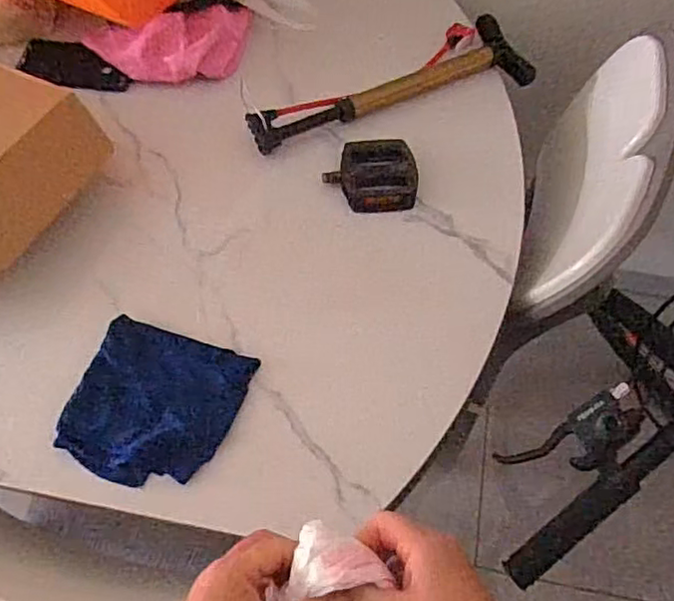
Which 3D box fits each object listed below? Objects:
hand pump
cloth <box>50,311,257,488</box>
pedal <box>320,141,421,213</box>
[{"bbox_3d":[0.067,-0.300,0.834,0.396,0.033,0.127,-20,64,-12],"label":"hand pump"},{"bbox_3d":[-0.180,0.104,0.615,0.150,0.023,0.153,18,63,7],"label":"cloth"},{"bbox_3d":[0.042,-0.157,0.768,0.108,0.028,0.100,1,62,-2],"label":"pedal"}]

